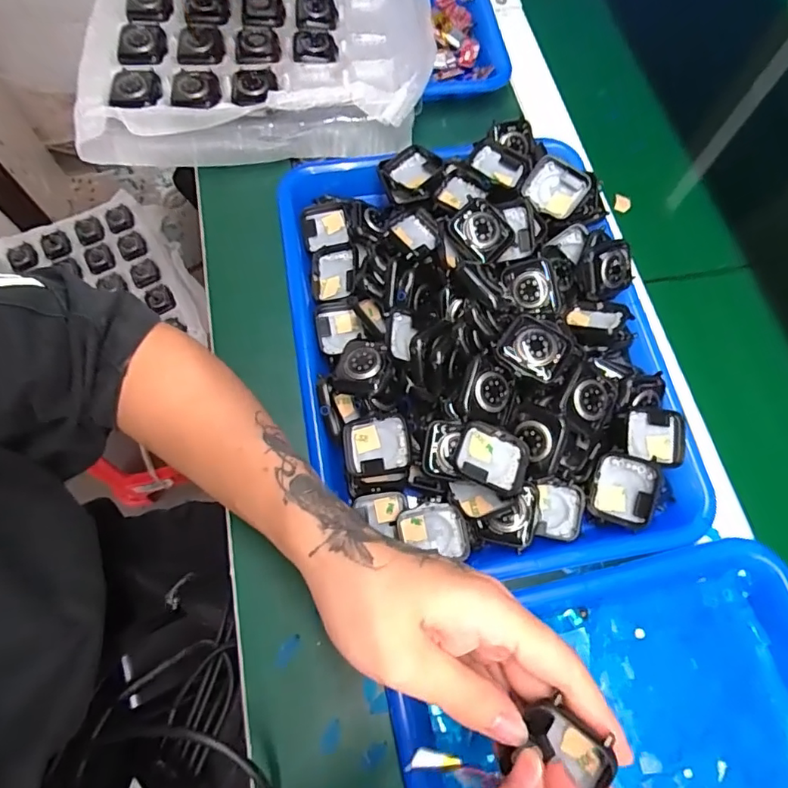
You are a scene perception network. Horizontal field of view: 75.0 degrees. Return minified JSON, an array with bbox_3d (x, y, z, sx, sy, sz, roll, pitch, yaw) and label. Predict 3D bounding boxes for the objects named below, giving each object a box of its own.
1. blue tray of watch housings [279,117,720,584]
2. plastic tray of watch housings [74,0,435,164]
[{"bbox_3d":[0.056,-0.046,0.351,0.240,0.059,0.321,-9,69,-4],"label":"blue tray of watch housings"},{"bbox_3d":[-0.120,-0.352,0.483,0.300,0.045,0.322,-5,69,-3],"label":"plastic tray of watch housings"}]

